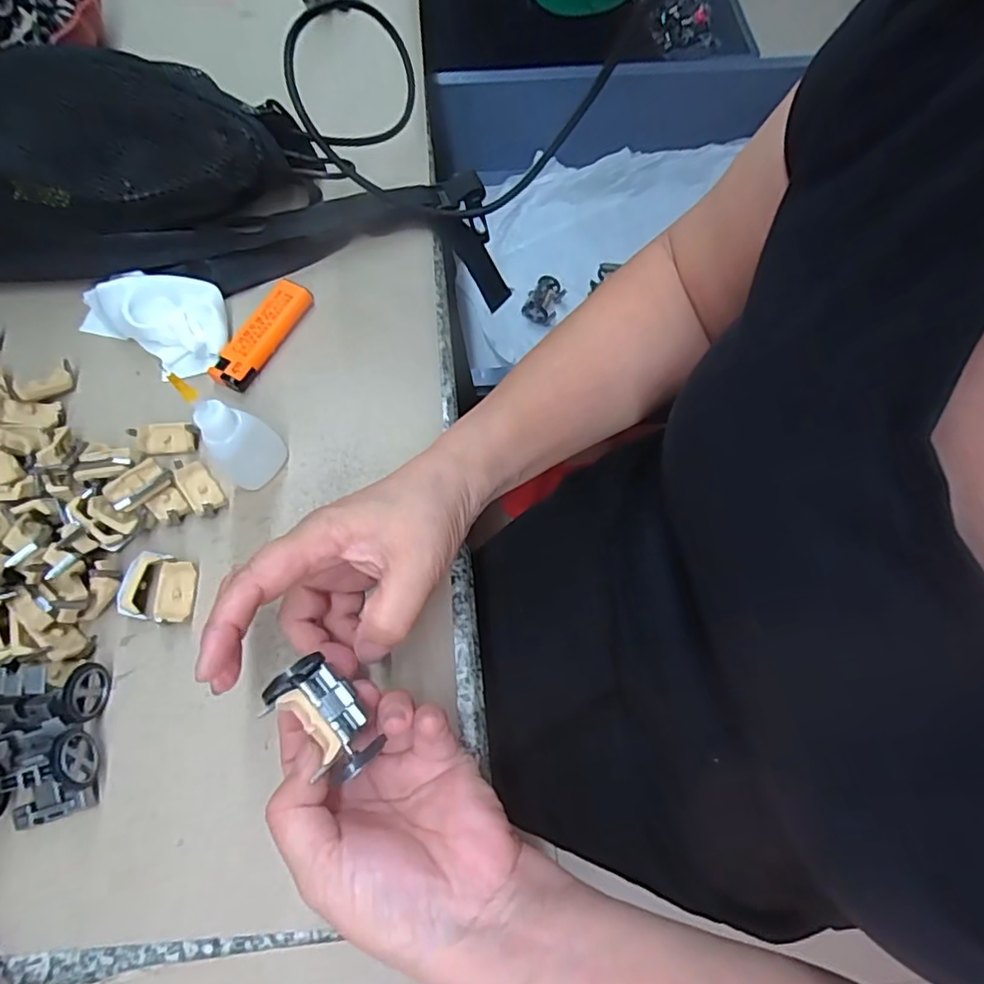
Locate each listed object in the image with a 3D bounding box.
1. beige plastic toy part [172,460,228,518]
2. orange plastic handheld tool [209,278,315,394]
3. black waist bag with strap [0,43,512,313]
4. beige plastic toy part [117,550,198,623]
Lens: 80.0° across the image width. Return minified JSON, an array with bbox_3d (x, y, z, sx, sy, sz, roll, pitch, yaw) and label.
[{"bbox_3d":[-0.167,-0.003,0.335,0.017,0.009,0.036,-34,73,-12],"label":"beige plastic toy part"},{"bbox_3d":[-0.145,-0.100,0.369,0.023,0.011,0.078,28,72,10],"label":"orange plastic handheld tool"},{"bbox_3d":[-0.188,-0.196,0.378,0.375,0.110,0.104,0,69,1],"label":"black waist bag with strap"},{"bbox_3d":[-0.176,0.050,0.312,0.033,0.015,0.036,3,69,1],"label":"beige plastic toy part"}]

